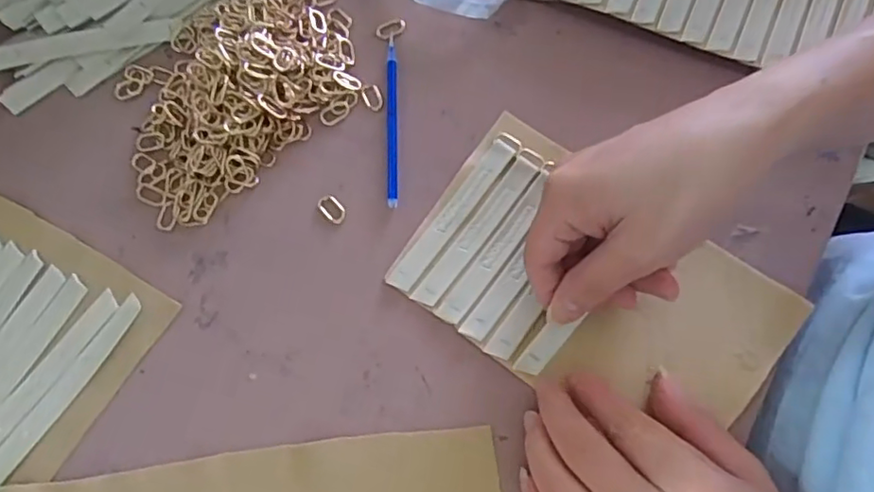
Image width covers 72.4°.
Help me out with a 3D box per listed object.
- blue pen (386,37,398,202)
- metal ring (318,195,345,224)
[{"bbox_3d":[-0.026,-0.073,0.340,0.006,0.004,0.105,-1,73,-1],"label":"blue pen"},{"bbox_3d":[-0.058,-0.021,0.326,0.011,0.004,0.018,-43,78,-12],"label":"metal ring"}]

